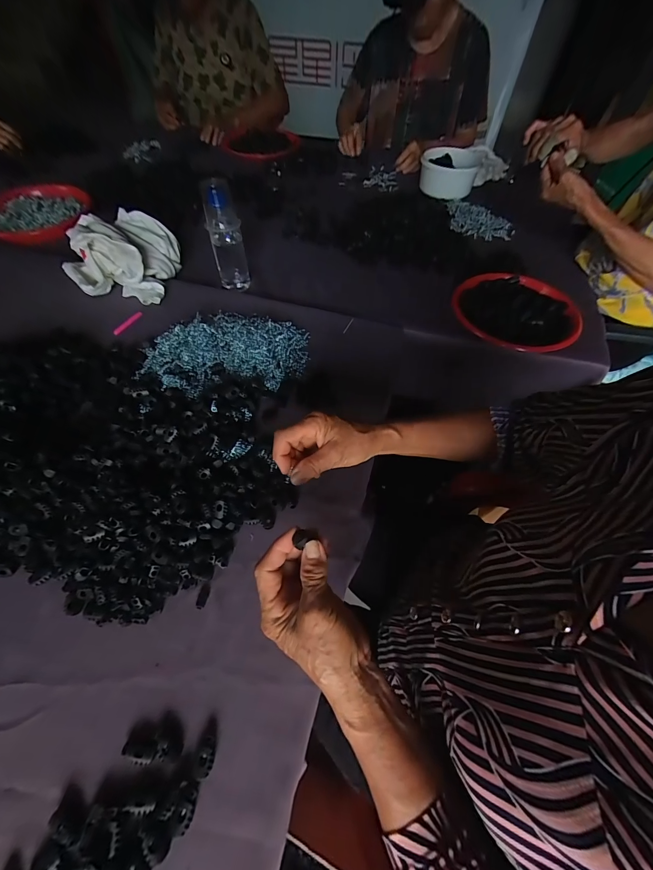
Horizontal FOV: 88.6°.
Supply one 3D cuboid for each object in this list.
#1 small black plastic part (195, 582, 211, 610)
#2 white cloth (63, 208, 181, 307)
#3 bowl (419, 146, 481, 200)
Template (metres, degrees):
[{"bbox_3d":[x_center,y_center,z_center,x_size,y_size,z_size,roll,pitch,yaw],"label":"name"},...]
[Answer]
[{"bbox_3d":[-0.133,0.174,0.361,0.011,0.004,0.025,10,57,5],"label":"small black plastic part"},{"bbox_3d":[-0.399,-0.346,0.643,0.191,0.096,0.182,6,57,2],"label":"white cloth"},{"bbox_3d":[0.344,-0.737,0.934,0.153,0.084,0.175,21,59,12],"label":"bowl"}]

